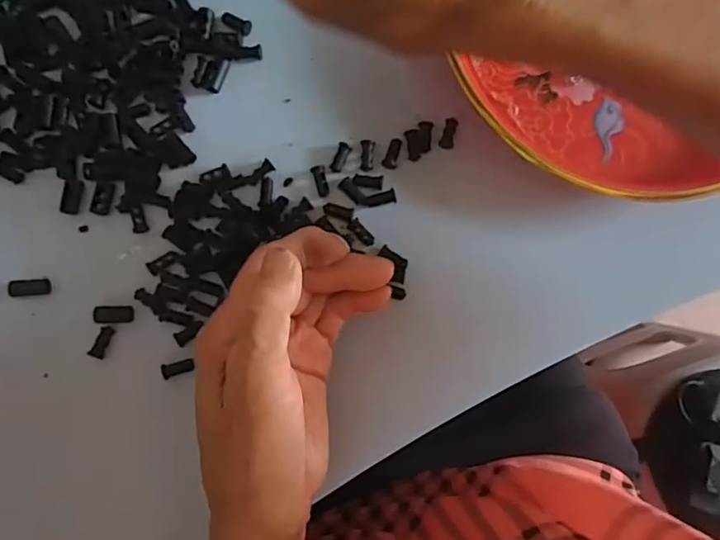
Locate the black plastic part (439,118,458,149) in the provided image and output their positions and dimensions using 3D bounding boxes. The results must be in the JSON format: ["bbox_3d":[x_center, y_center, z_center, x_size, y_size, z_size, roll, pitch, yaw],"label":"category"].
[{"bbox_3d":[0.049,-0.076,0.306,0.008,0.004,0.018,12,83,-2],"label":"black plastic part"}]

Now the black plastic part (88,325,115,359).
[{"bbox_3d":[-0.133,0.037,0.284,0.006,0.004,0.016,20,83,-1],"label":"black plastic part"}]

